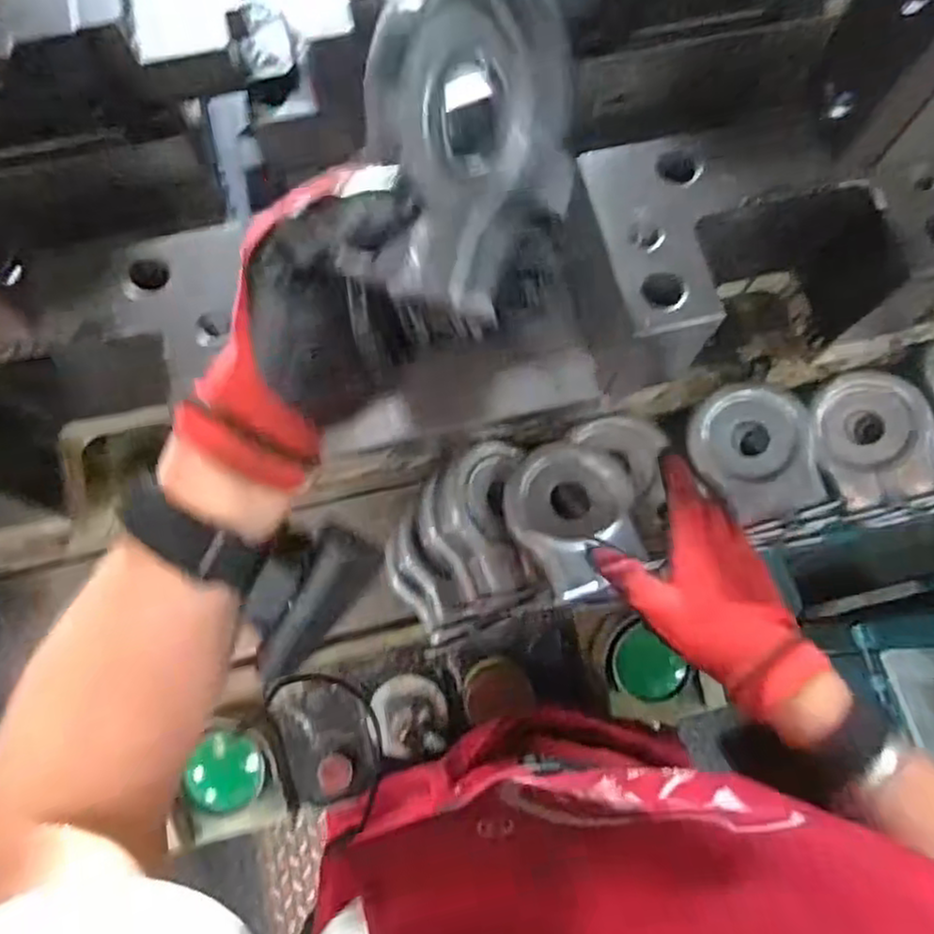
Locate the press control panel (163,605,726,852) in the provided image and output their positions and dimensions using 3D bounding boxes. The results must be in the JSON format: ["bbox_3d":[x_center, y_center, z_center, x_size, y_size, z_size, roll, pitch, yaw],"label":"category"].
[{"bbox_3d":[-0.051,0.214,0.612,0.412,0.076,0.127,-13,74,-3],"label":"press control panel"}]

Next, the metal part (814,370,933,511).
[{"bbox_3d":[0.352,-0.024,0.603,0.082,0.035,0.118,-23,75,29],"label":"metal part"}]

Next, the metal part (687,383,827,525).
[{"bbox_3d":[0.241,-0.011,0.586,0.094,0.043,0.114,-17,74,-4],"label":"metal part"}]

